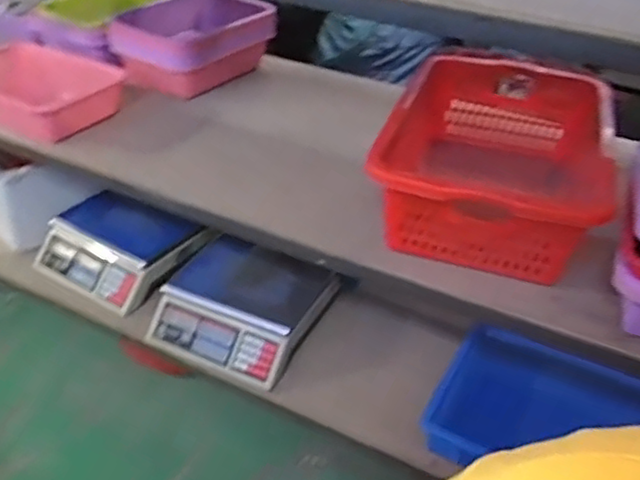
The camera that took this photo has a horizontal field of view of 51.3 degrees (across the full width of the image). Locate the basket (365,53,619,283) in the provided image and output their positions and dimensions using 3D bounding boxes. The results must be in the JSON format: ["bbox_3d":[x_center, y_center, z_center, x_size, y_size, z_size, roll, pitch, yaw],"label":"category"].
[{"bbox_3d":[0.251,-0.118,0.985,0.292,0.153,0.431,14,37,13],"label":"basket"}]

